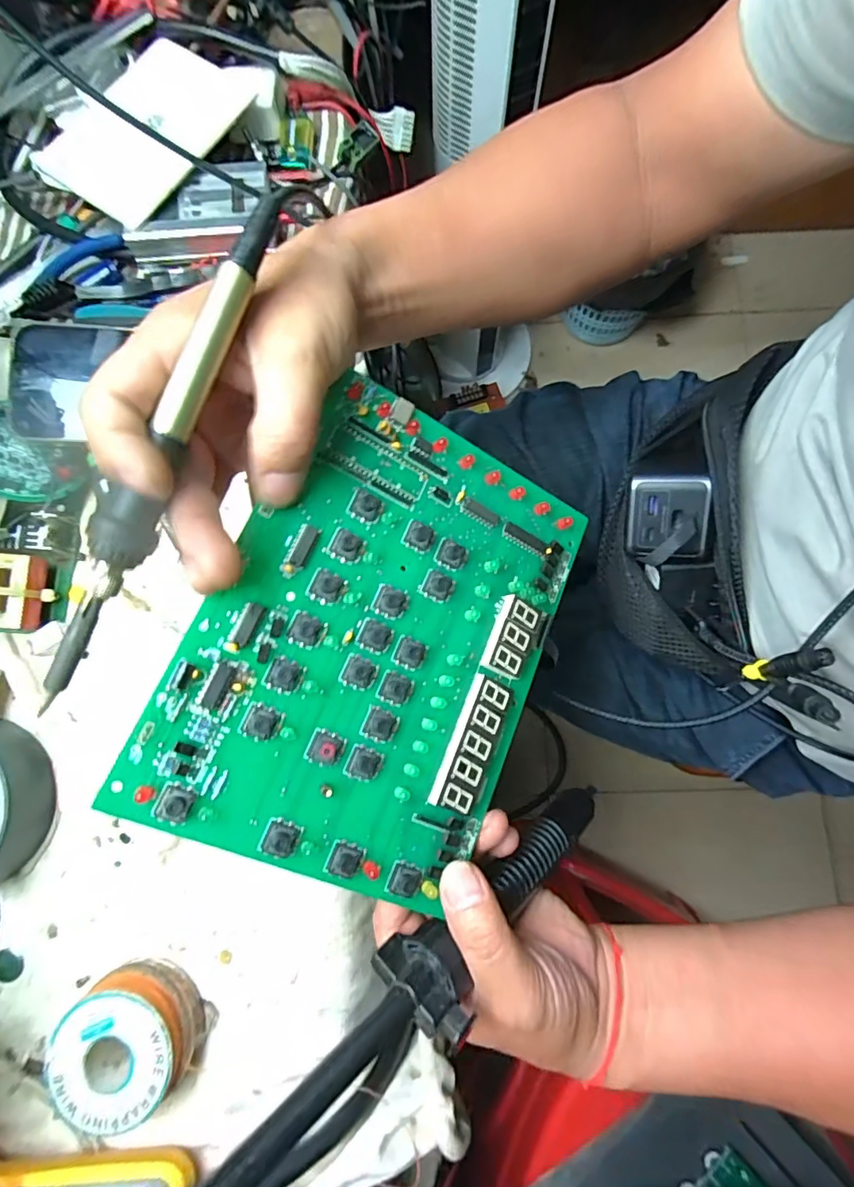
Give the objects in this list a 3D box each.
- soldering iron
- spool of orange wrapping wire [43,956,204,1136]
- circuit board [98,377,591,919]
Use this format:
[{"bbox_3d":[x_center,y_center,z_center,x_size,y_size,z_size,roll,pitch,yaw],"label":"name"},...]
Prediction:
[{"bbox_3d":[-0.096,-0.055,0.185,0.021,0.014,0.212,26,92,6],"label":"soldering iron"},{"bbox_3d":[-0.166,0.250,0.282,0.068,0.028,0.069,0,79,1],"label":"spool of orange wrapping wire"},{"bbox_3d":[-0.018,0.019,0.238,0.155,0.009,0.213,28,75,-16],"label":"circuit board"}]

